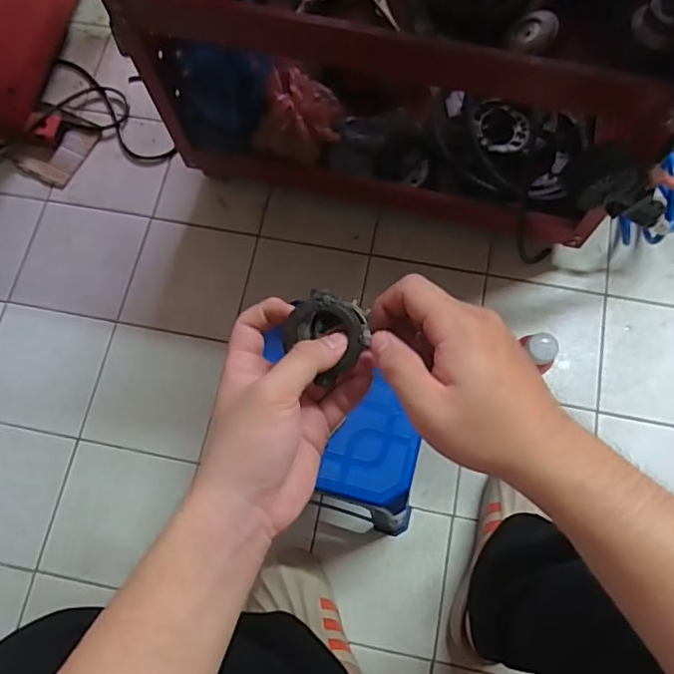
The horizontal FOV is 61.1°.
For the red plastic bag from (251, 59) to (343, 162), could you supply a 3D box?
[{"bbox_3d":[-0.057,-0.361,0.924,0.128,0.068,0.143,12,75,5],"label":"red plastic bag"}]

